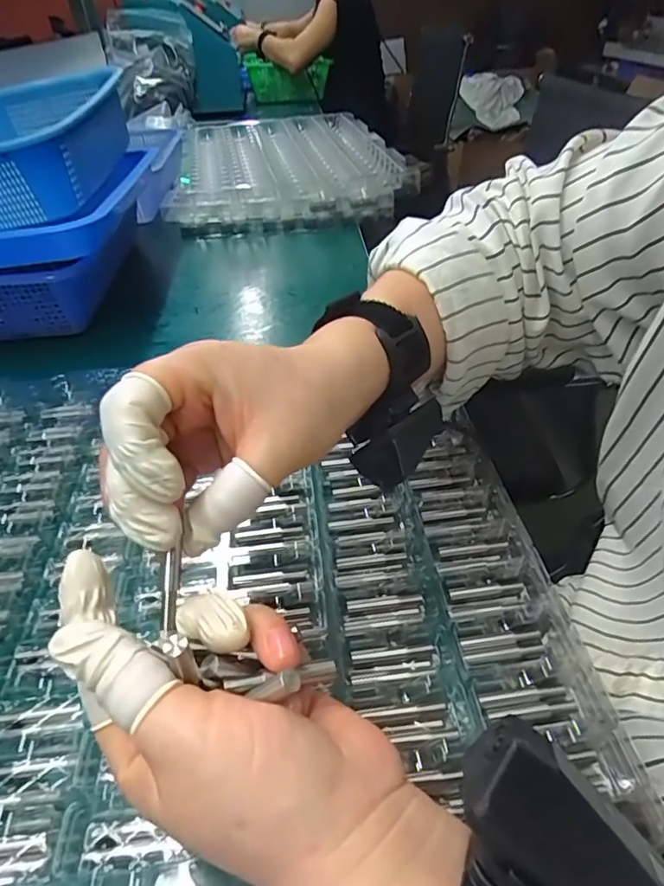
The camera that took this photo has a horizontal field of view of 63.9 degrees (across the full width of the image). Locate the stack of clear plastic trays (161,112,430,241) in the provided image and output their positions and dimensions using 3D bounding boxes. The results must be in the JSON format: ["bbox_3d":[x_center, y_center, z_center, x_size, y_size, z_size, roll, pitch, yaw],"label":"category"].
[{"bbox_3d":[-0.101,-0.493,0.962,0.373,0.096,0.470,-6,40,-10],"label":"stack of clear plastic trays"}]

